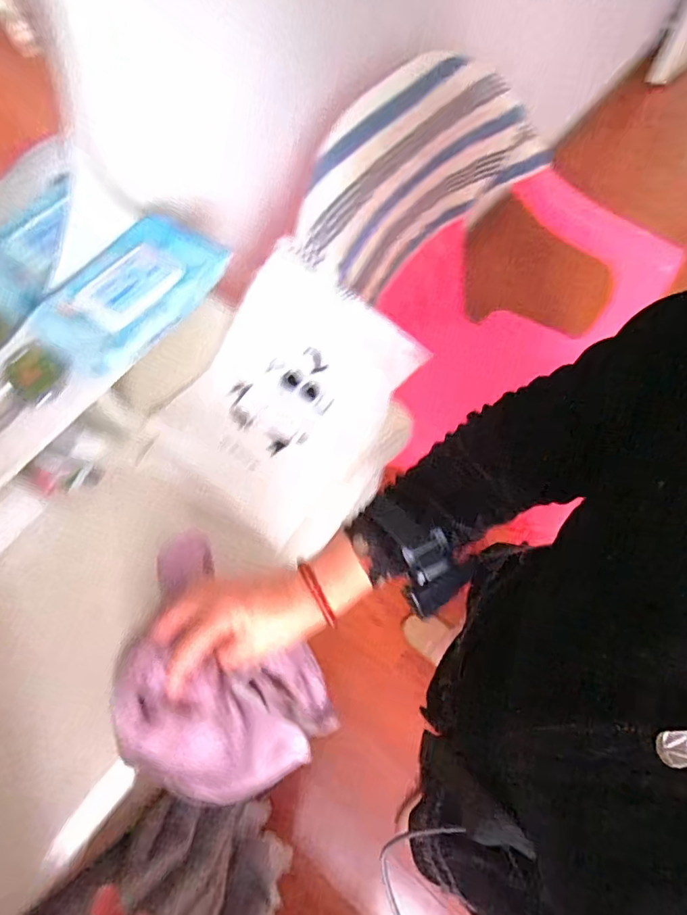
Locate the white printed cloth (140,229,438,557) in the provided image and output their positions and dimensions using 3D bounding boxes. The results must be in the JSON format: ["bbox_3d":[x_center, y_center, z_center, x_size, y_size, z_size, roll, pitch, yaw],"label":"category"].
[{"bbox_3d":[-0.058,-0.068,0.623,0.252,0.131,0.294,36,73,13],"label":"white printed cloth"}]

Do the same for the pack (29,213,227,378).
[{"bbox_3d":[-0.223,-0.178,0.549,0.203,0.037,0.114,-43,74,-15],"label":"pack"}]

